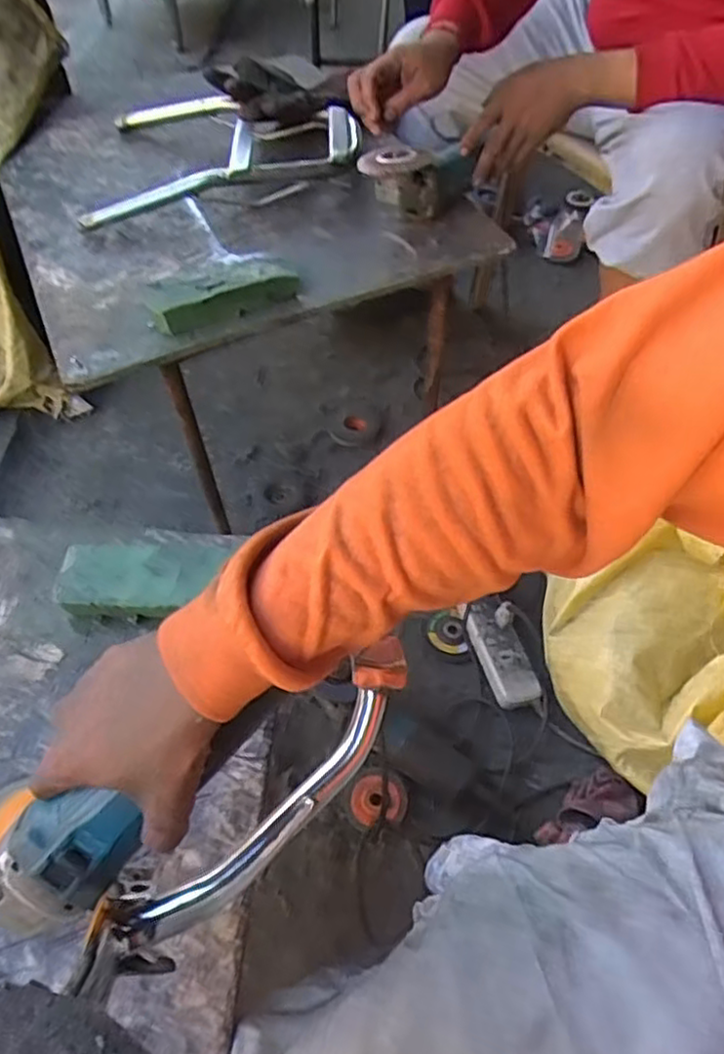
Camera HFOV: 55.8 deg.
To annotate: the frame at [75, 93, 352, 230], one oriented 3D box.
[{"bbox_3d":[-0.189,-0.515,0.947,0.354,0.089,0.274,3,53,0],"label":"frame"}]

